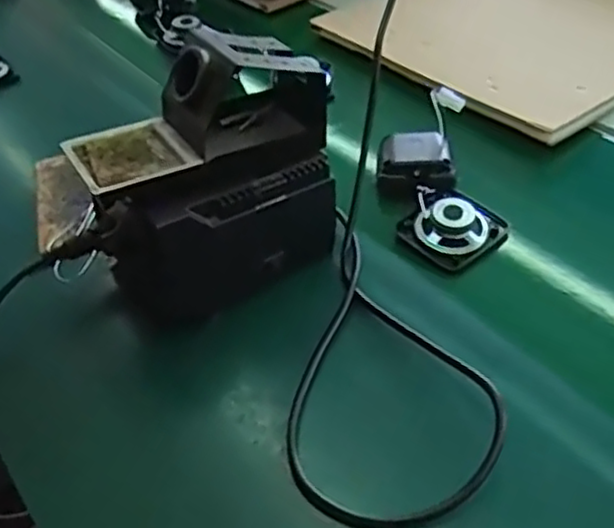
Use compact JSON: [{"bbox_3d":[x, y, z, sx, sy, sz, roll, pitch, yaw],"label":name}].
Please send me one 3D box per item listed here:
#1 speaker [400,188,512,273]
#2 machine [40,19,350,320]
[{"bbox_3d":[0.110,-0.034,0.530,0.072,0.030,0.071,-33,50,-26],"label":"speaker"},{"bbox_3d":[-0.076,-0.060,0.464,0.189,0.149,0.106,-29,48,-22],"label":"machine"}]

